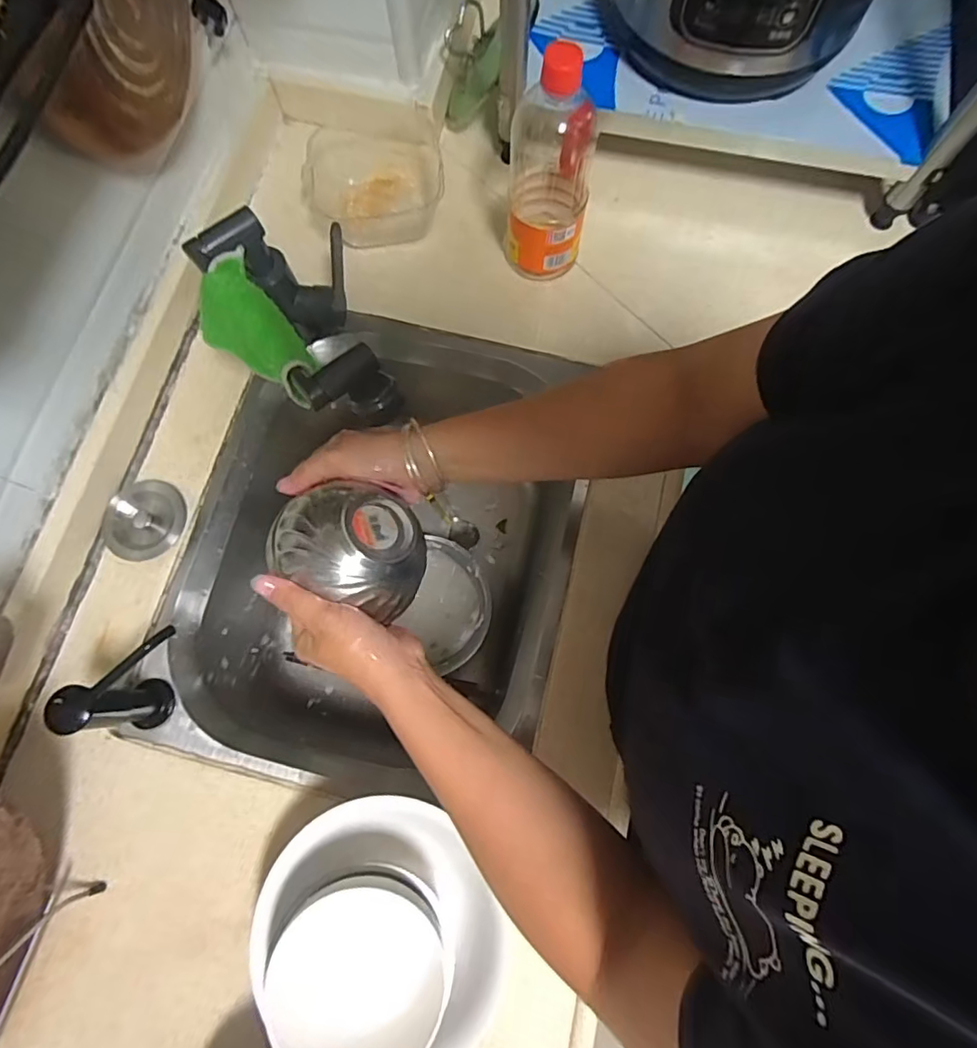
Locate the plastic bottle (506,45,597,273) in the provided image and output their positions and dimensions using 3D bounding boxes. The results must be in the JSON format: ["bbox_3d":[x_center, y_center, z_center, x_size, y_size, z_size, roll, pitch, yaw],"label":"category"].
[{"bbox_3d":[0.064,-0.360,0.549,0.081,0.210,0.093,5,76,0],"label":"plastic bottle"}]

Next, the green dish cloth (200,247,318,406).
[{"bbox_3d":[-0.205,-0.161,0.469,0.069,0.061,0.164,-34,77,-8],"label":"green dish cloth"}]

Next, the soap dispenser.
[{"bbox_3d":[-0.305,0.142,0.480,0.105,0.114,0.038,-37,80,-9],"label":"soap dispenser"}]

